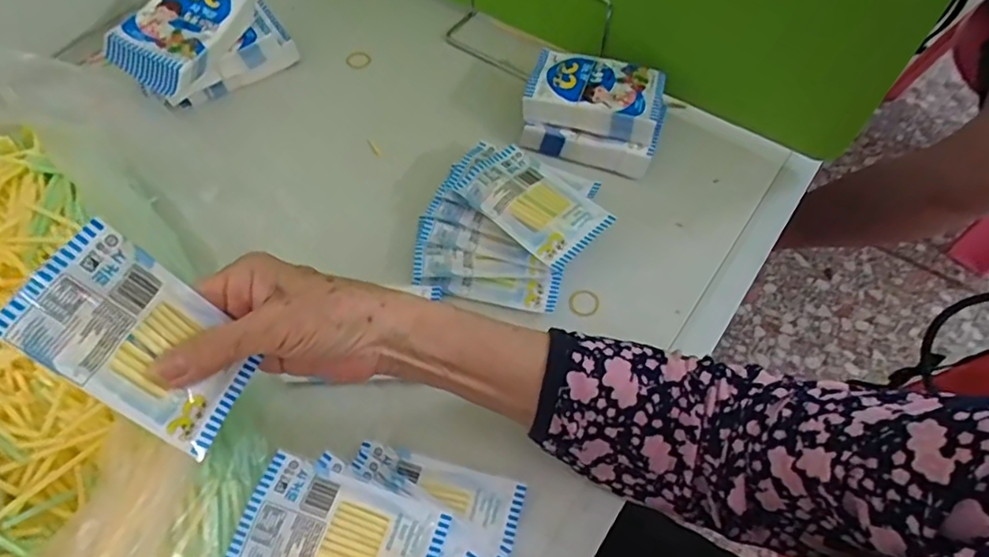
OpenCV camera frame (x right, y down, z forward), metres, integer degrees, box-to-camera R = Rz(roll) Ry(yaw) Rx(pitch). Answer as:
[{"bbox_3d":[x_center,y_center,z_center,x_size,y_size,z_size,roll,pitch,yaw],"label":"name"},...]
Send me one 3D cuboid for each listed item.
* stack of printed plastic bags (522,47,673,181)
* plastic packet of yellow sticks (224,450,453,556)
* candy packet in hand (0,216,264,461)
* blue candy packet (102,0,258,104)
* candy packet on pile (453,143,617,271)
[{"bbox_3d":[0.082,-0.140,0.510,0.110,0.046,0.087,13,62,6],"label":"stack of printed plastic bags"},{"bbox_3d":[-0.082,0.141,0.329,0.104,0.008,0.063,22,61,-1],"label":"plastic packet of yellow sticks"},{"bbox_3d":[-0.160,0.030,0.284,0.009,0.103,0.062,-8,44,43],"label":"candy packet in hand"},{"bbox_3d":[-0.254,-0.206,0.502,0.074,0.036,0.119,21,63,10],"label":"blue candy packet"},{"bbox_3d":[0.029,-0.057,0.452,0.104,0.011,0.067,40,65,20],"label":"candy packet on pile"}]

